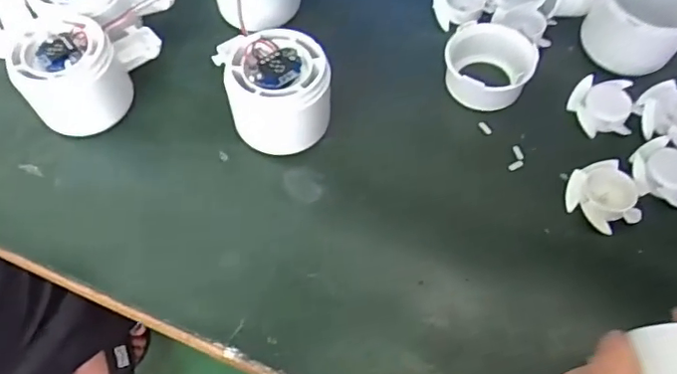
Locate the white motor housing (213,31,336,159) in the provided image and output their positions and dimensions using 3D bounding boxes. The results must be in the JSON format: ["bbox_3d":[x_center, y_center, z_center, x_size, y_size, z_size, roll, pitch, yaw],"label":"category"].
[{"bbox_3d":[-0.035,-0.055,0.332,0.058,0.053,0.056,-1,61,2],"label":"white motor housing"}]

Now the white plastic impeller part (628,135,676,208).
[{"bbox_3d":[0.188,-0.009,0.320,0.037,0.012,0.038,0,61,0],"label":"white plastic impeller part"}]

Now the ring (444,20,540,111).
[{"bbox_3d":[0.093,-0.079,0.357,0.053,0.030,0.063,-2,61,1],"label":"ring"}]

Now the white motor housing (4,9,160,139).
[{"bbox_3d":[-0.158,-0.072,0.348,0.055,0.049,0.076,25,64,13],"label":"white motor housing"}]

